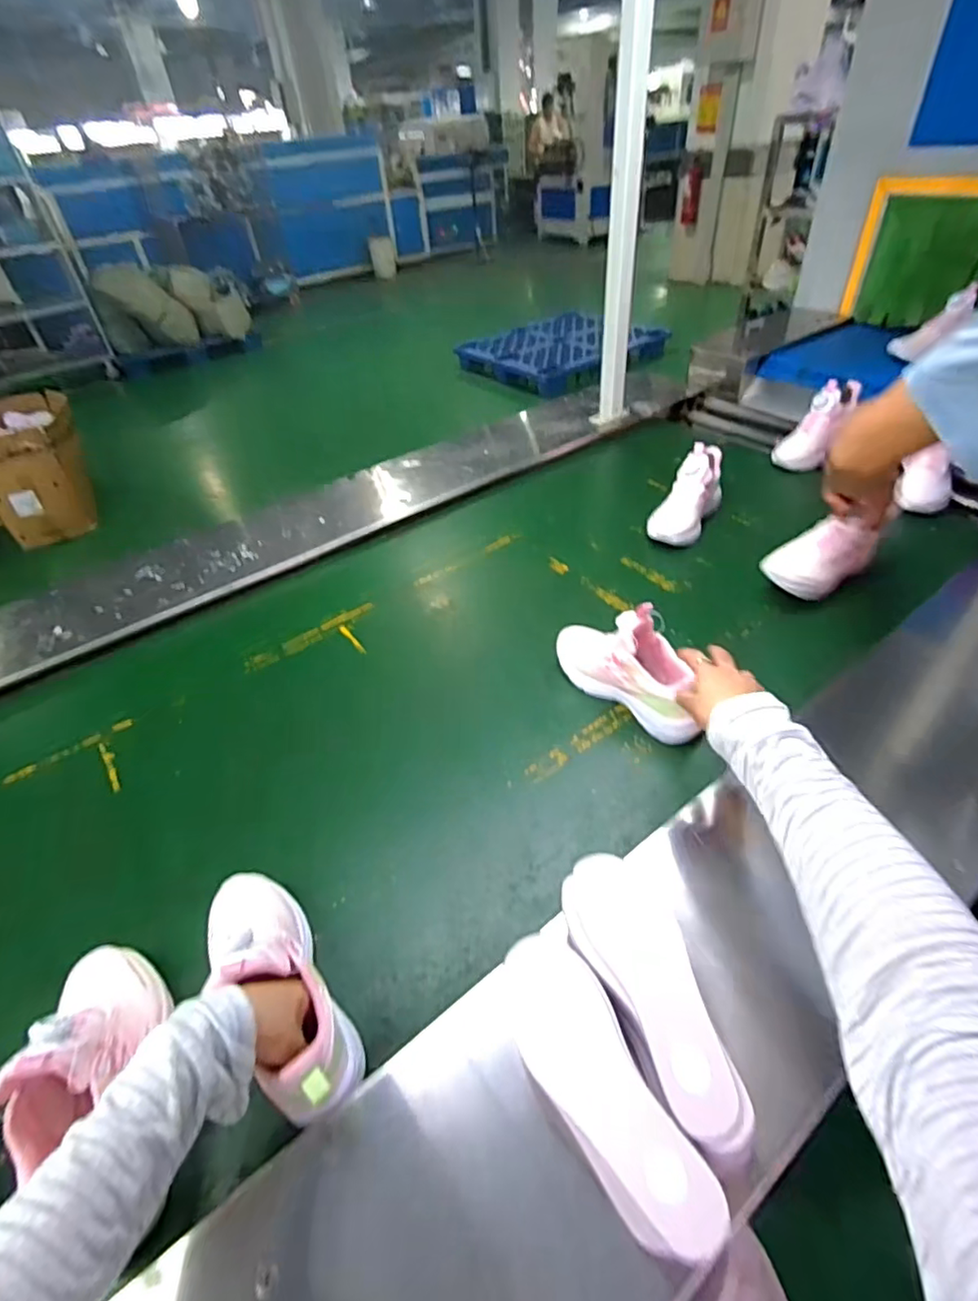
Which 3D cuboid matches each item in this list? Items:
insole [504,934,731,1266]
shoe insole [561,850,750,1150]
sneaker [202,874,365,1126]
[{"bbox_3d":[0.079,0.322,0.442,0.074,0.032,0.216,-22,47,-17],"label":"insole"},{"bbox_3d":[0.128,0.276,0.486,0.092,0.023,0.221,-10,42,-4],"label":"shoe insole"},{"bbox_3d":[-0.192,0.273,0.503,0.073,0.125,0.228,-28,49,-22],"label":"sneaker"}]

